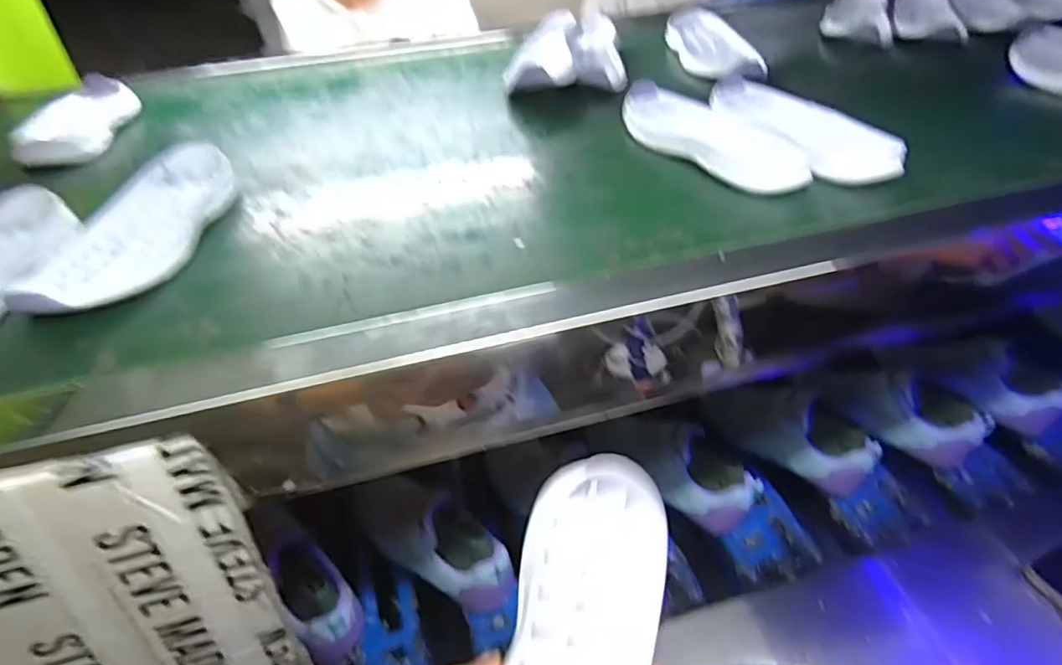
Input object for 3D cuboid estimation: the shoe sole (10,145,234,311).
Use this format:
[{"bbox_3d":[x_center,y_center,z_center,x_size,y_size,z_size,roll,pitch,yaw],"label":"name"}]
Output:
[{"bbox_3d":[-0.304,-0.084,0.453,0.094,0.032,0.209,-2,40,2],"label":"shoe sole"}]

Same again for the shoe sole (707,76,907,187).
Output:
[{"bbox_3d":[0.237,-0.202,0.557,0.070,0.020,0.231,-13,40,-11],"label":"shoe sole"}]

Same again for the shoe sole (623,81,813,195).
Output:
[{"bbox_3d":[0.157,-0.188,0.551,0.090,0.019,0.224,-17,41,-15],"label":"shoe sole"}]

